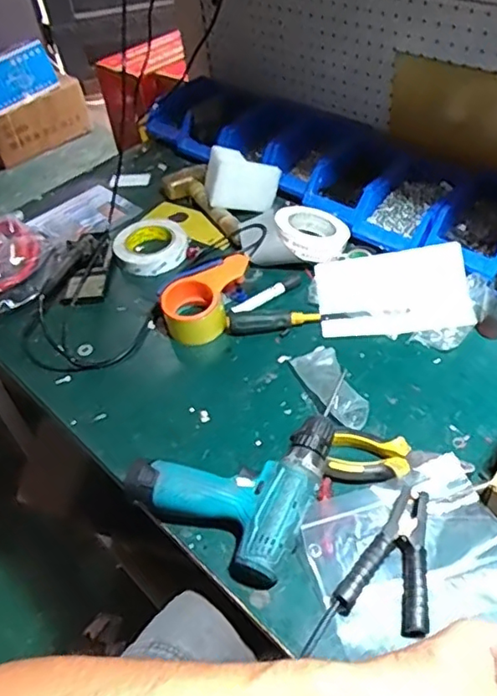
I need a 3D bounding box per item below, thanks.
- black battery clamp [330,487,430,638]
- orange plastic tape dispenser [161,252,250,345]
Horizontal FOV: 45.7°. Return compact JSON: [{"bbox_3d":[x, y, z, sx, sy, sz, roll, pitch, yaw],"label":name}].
[{"bbox_3d":[0.156,0.212,0.577,0.082,0.020,0.145,28,56,29],"label":"black battery clamp"},{"bbox_3d":[-0.051,-0.071,0.845,0.149,0.052,0.084,-27,49,-17],"label":"orange plastic tape dispenser"}]

